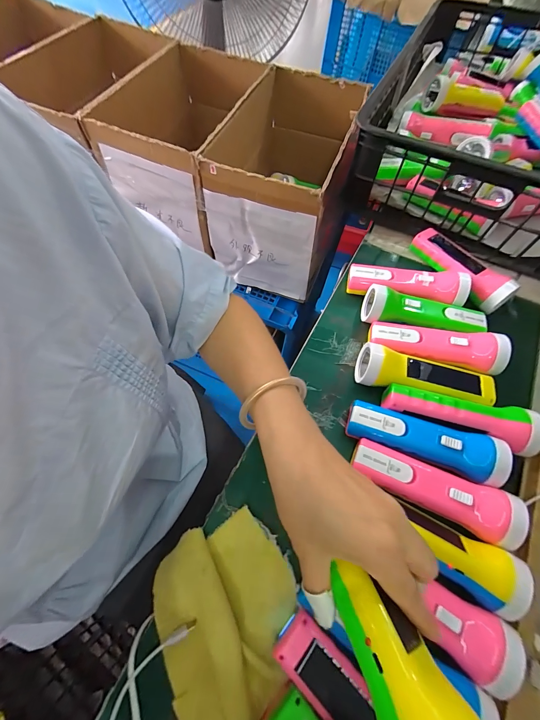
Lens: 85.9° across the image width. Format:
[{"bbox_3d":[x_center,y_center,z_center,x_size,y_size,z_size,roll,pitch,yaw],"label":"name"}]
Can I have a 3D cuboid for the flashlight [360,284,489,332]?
[{"bbox_3d":[0.213,-0.062,0.414,0.162,0.050,0.053,10,65,1],"label":"flashlight"}]

